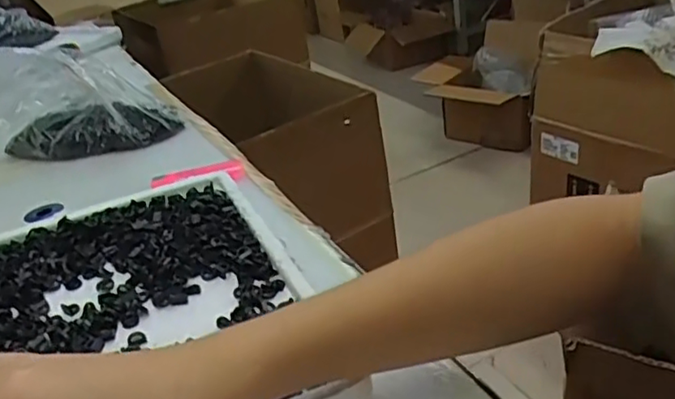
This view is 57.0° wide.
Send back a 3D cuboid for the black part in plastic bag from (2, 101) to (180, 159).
[{"bbox_3d":[-0.258,-0.075,0.643,0.173,0.033,0.064,-6,29,6],"label":"black part in plastic bag"}]

